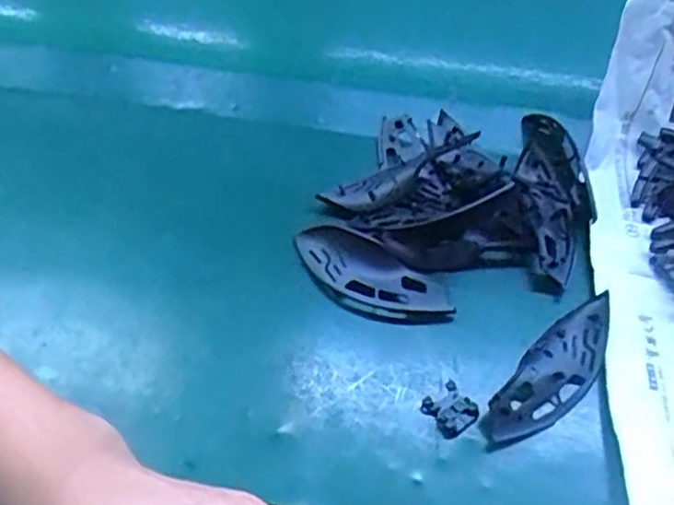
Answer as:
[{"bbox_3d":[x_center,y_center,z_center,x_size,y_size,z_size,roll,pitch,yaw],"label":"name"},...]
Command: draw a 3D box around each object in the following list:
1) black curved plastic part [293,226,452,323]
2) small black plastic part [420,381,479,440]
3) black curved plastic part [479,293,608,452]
[{"bbox_3d":[0.018,0.013,0.410,0.099,0.018,0.041,31,57,21],"label":"black curved plastic part"},{"bbox_3d":[0.060,0.082,0.368,0.024,0.004,0.025,-33,59,-25],"label":"small black plastic part"},{"bbox_3d":[0.116,0.066,0.379,0.034,0.017,0.101,36,59,24],"label":"black curved plastic part"}]

